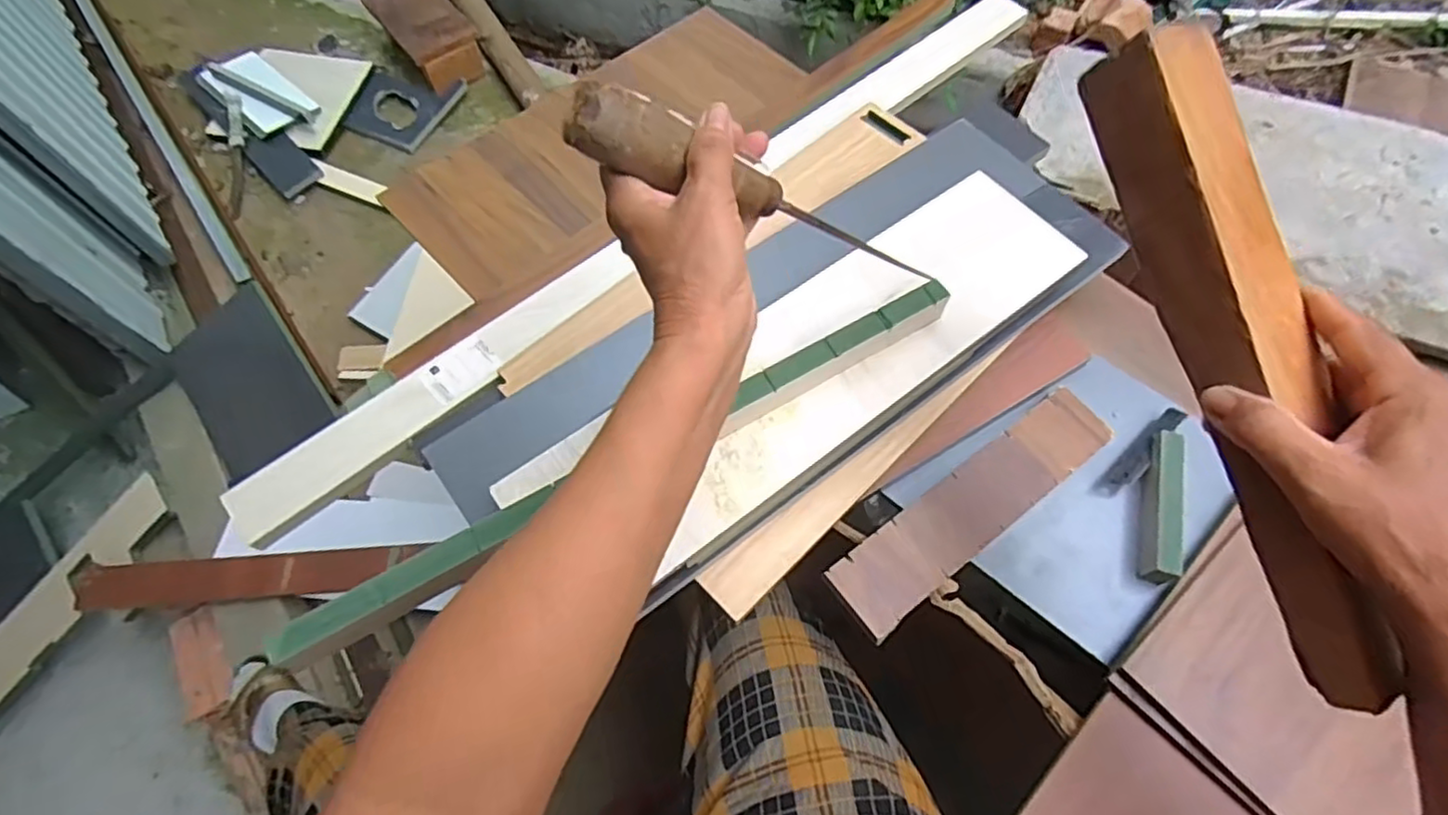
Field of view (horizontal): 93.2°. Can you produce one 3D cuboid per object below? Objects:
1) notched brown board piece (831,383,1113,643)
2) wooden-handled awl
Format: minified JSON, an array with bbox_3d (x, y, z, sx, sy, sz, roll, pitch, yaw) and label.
[{"bbox_3d":[0.195,0.074,0.532,0.264,0.008,0.059,-35,67,-17],"label":"notched brown board piece"},{"bbox_3d":[0.025,-0.108,0.361,0.224,0.027,0.026,13,55,-35],"label":"wooden-handled awl"}]

